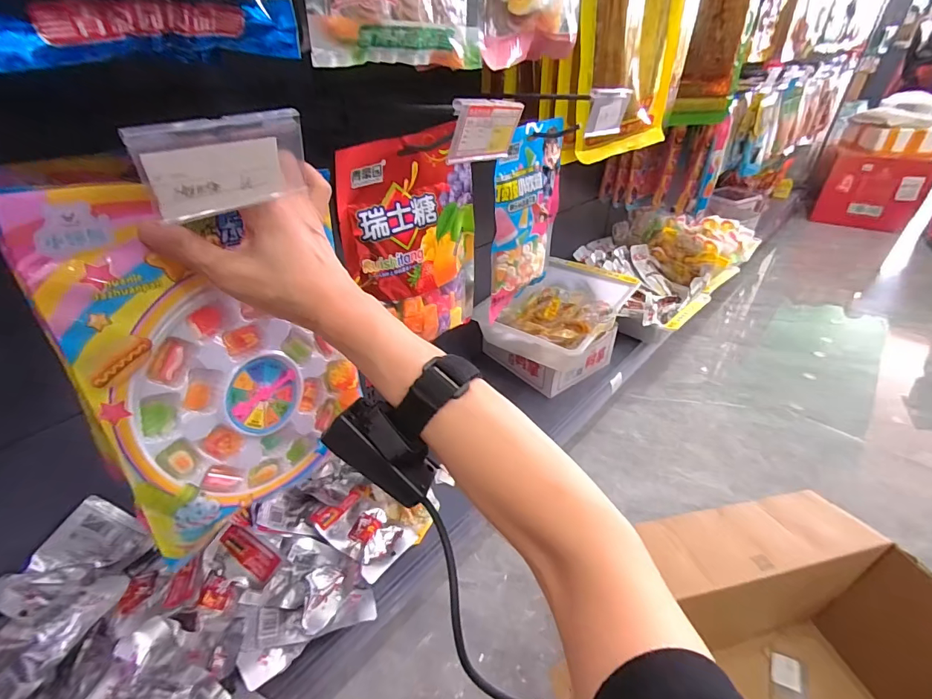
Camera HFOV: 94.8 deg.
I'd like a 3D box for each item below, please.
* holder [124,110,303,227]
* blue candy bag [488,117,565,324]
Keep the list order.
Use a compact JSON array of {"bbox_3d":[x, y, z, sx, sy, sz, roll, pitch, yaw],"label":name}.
[{"bbox_3d":[-0.119,-0.093,0.216,0.009,0.041,0.079,25,43,30],"label":"holder"},{"bbox_3d":[0.086,-0.178,0.586,0.022,0.225,0.152,23,41,28],"label":"blue candy bag"}]

